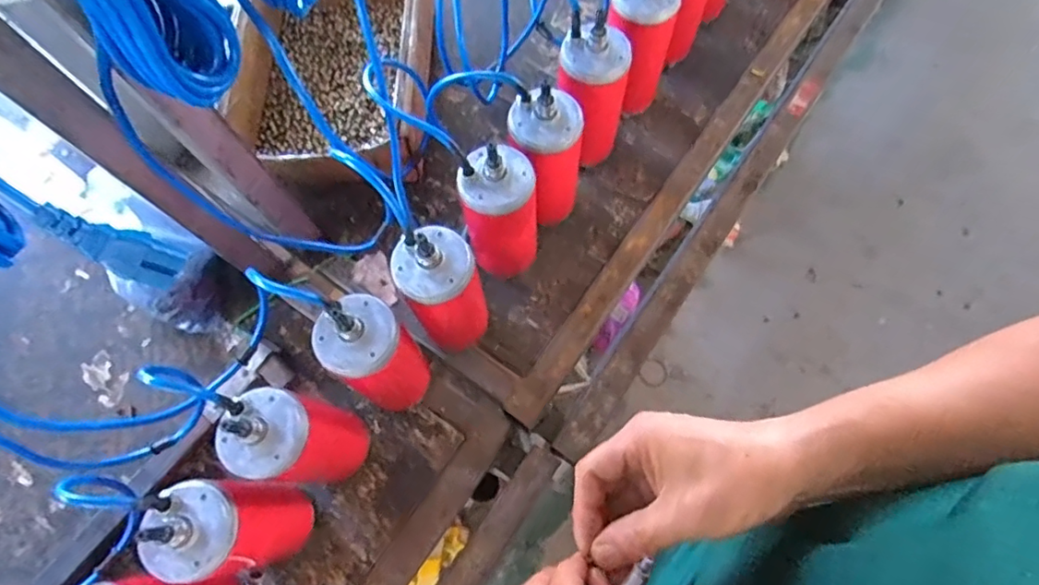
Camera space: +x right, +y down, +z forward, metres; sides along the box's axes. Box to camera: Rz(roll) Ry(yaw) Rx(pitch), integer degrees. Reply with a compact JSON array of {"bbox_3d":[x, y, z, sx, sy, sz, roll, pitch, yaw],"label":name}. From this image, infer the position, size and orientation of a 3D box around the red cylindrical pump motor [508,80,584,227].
[{"bbox_3d":[0.030,-0.144,0.628,0.076,0.192,0.066,4,70,3],"label":"red cylindrical pump motor"}]

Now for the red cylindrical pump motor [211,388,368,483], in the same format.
[{"bbox_3d":[-0.207,0.141,0.527,0.064,0.193,0.070,-1,70,2],"label":"red cylindrical pump motor"}]

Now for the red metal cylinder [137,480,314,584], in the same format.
[{"bbox_3d":[-0.253,0.213,0.505,0.072,0.194,0.073,-1,70,2],"label":"red metal cylinder"}]

